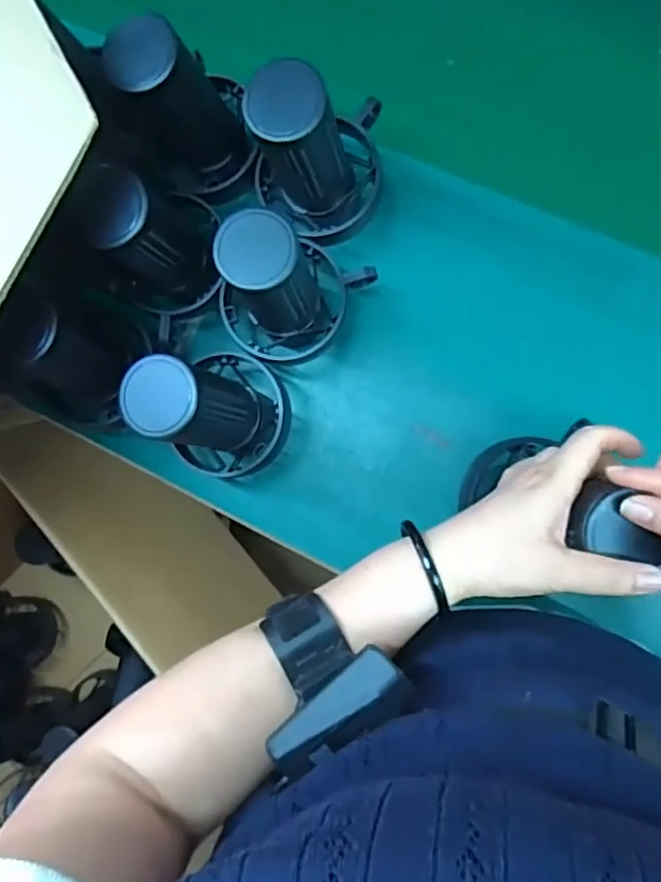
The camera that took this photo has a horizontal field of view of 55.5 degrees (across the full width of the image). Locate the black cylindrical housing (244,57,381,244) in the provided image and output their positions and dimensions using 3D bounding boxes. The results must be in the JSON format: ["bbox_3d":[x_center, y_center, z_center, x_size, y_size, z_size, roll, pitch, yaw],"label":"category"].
[{"bbox_3d":[-0.012,-0.206,0.452,0.098,0.126,0.083,-33,83,7],"label":"black cylindrical housing"}]

